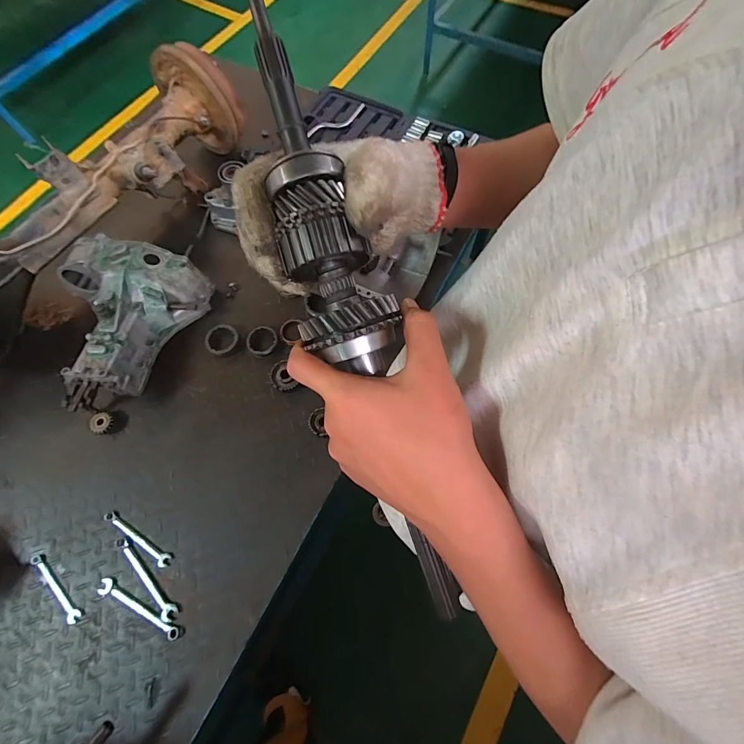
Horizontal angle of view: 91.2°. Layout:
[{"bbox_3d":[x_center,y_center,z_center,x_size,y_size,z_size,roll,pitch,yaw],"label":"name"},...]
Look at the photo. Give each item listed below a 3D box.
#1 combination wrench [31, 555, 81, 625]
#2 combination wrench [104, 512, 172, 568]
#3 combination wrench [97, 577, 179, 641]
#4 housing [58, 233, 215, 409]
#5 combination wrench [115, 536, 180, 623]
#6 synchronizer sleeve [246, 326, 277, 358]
[{"bbox_3d":[-0.568,0.384,0.651,0.148,0.005,0.022,39,74,15],"label":"combination wrench"},{"bbox_3d":[-0.432,0.304,0.669,0.154,0.005,0.022,30,72,12],"label":"combination wrench"},{"bbox_3d":[-0.403,0.409,0.630,0.172,0.010,0.025,23,71,10],"label":"combination wrench"},{"bbox_3d":[-0.521,-0.092,0.755,0.269,0.131,0.352,5,69,3],"label":"housing"},{"bbox_3d":[-0.402,0.364,0.647,0.177,0.004,0.026,42,75,15],"label":"combination wrench"},{"bbox_3d":[-0.242,-0.068,0.803,0.069,0.018,0.065,0,69,1],"label":"synchronizer sleeve"}]

